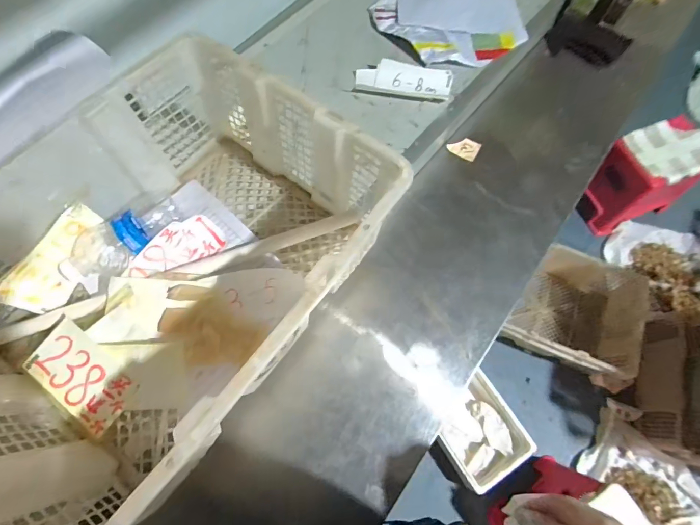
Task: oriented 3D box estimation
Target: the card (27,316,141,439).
[{"bbox_3d":[-0.317,0.133,0.441,0.131,0.005,0.078,36,82,7],"label":"card"}]

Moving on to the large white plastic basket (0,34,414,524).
[{"bbox_3d":[-0.209,0.003,0.435,0.356,0.166,0.461,36,71,12],"label":"large white plastic basket"}]

